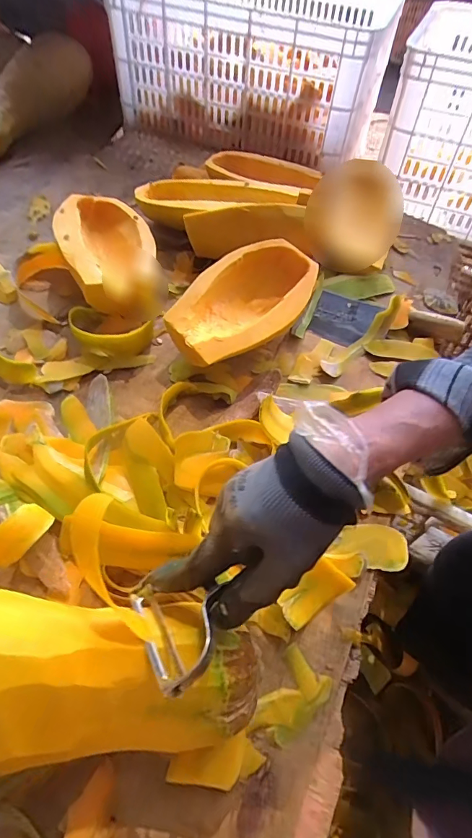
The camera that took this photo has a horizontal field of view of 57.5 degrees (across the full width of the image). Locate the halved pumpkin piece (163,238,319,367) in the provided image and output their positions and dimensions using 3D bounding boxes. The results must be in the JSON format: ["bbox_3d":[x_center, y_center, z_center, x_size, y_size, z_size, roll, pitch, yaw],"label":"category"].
[{"bbox_3d":[0.012,-0.142,0.565,0.130,0.078,0.227,38,62,20],"label":"halved pumpkin piece"}]

